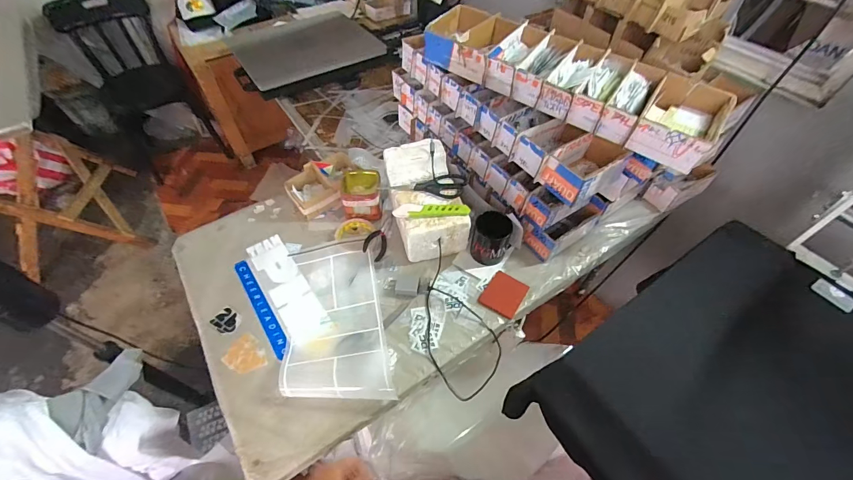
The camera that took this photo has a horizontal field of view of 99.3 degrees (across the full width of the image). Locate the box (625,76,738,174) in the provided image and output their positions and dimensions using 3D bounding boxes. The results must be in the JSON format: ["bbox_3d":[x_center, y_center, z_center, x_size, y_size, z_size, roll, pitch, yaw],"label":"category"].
[{"bbox_3d":[0.496,-0.234,0.710,0.129,0.080,0.193,31,57,18],"label":"box"}]

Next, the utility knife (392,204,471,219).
[{"bbox_3d":[0.011,-0.063,0.759,0.157,0.020,0.025,-3,53,-7],"label":"utility knife"}]

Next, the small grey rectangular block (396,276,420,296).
[{"bbox_3d":[-0.040,0.099,0.776,0.050,0.020,0.042,3,53,-2],"label":"small grey rectangular block"}]

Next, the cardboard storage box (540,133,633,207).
[{"bbox_3d":[0.325,-0.148,0.743,0.176,0.071,0.097,-28,60,-23],"label":"cardboard storage box"}]

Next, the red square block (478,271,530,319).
[{"bbox_3d":[0.168,0.116,0.778,0.079,0.004,0.095,31,57,18],"label":"red square block"}]

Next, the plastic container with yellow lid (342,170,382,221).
[{"bbox_3d":[-0.161,-0.110,0.886,0.111,0.088,0.103,-2,53,-6],"label":"plastic container with yellow lid"}]

